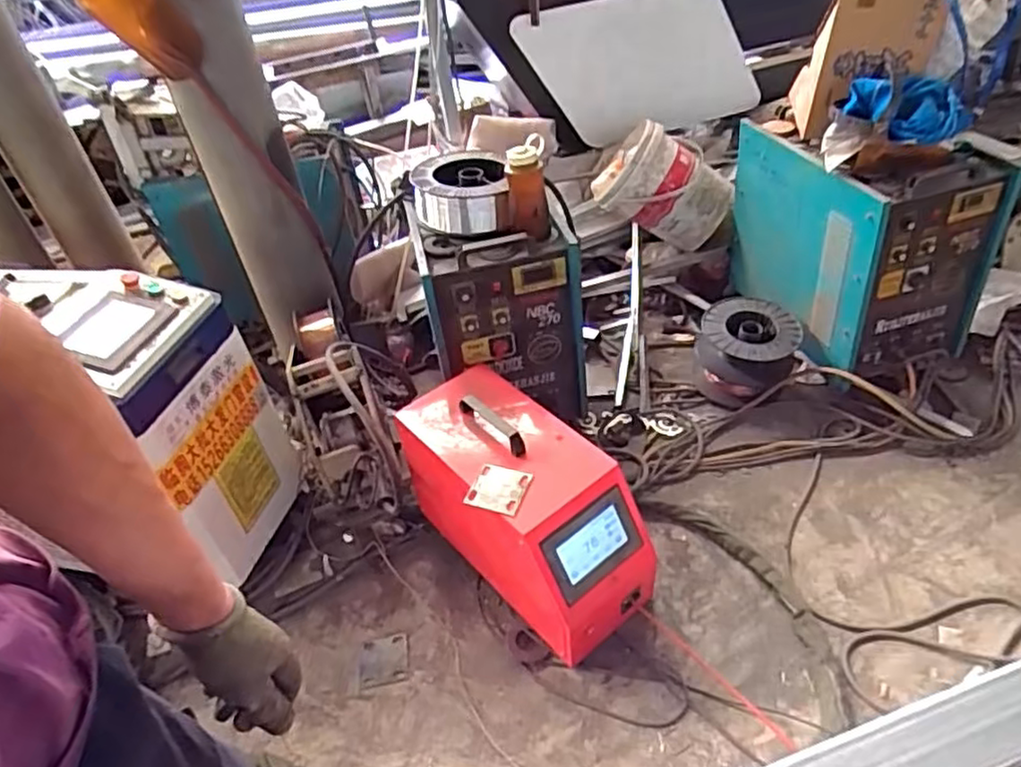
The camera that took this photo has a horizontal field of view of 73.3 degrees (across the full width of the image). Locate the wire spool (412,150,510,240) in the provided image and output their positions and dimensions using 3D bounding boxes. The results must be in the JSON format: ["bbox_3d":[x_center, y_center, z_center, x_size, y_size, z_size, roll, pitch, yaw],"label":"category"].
[{"bbox_3d":[-0.124,-0.464,1.688,0.226,0.126,0.262,-8,40,2],"label":"wire spool"}]

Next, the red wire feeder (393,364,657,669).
[{"bbox_3d":[0.026,0.263,1.539,0.284,0.383,0.587,-32,45,-24],"label":"red wire feeder"}]

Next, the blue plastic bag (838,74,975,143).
[{"bbox_3d":[0.868,-0.600,1.514,0.253,0.117,0.112,17,47,28],"label":"blue plastic bag"}]

